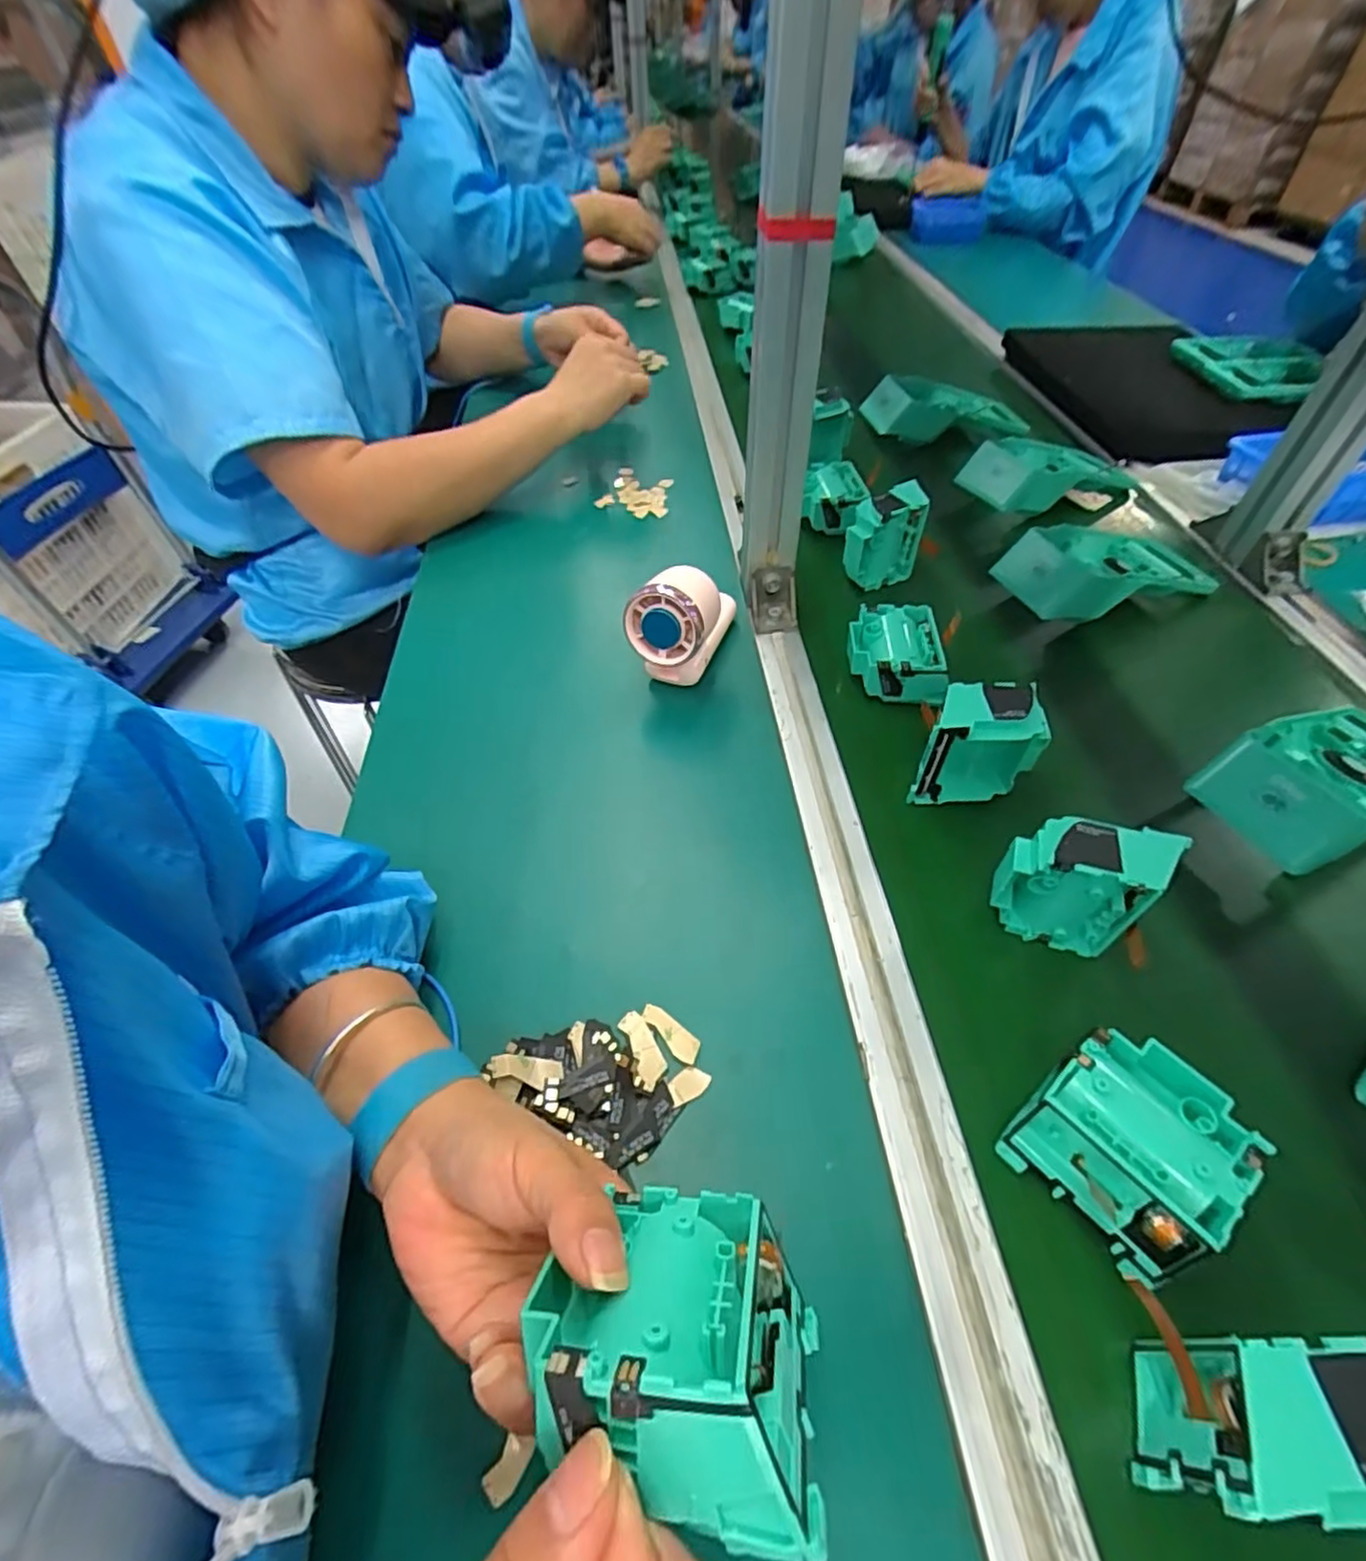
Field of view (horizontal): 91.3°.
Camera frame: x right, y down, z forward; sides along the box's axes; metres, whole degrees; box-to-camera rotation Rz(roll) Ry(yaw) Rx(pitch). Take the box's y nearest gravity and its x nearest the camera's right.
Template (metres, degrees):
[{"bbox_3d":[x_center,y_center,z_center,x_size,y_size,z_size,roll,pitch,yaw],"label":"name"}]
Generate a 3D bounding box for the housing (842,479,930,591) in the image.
[{"bbox_3d":[0.175,-0.212,0.586,0.064,0.078,0.034,-22,51,-20],"label":"housing"}]

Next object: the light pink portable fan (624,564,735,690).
[{"bbox_3d":[0.001,-0.126,0.515,0.054,0.092,0.103,16,49,13],"label":"light pink portable fan"}]

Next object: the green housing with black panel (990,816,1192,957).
[{"bbox_3d":[0.213,0.061,0.368,0.081,0.086,0.041,10,48,8],"label":"green housing with black panel"}]

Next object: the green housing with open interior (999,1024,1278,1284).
[{"bbox_3d":[0.198,0.162,0.300,0.079,0.045,0.077,-30,55,-26],"label":"green housing with open interior"}]

